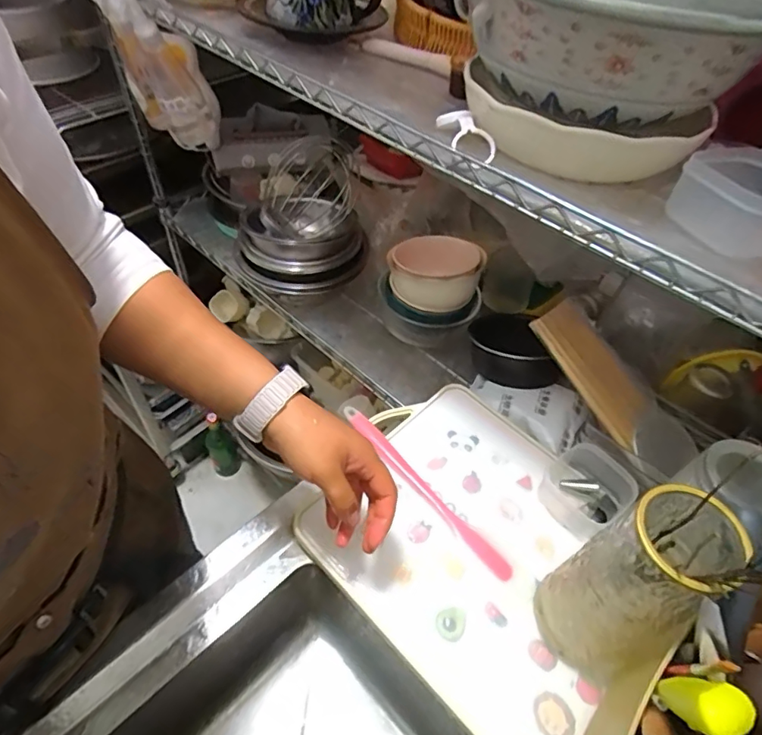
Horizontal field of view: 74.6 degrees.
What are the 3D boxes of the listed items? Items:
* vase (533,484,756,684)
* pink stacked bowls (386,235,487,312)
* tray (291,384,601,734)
[{"bbox_3d":[0.188,0.169,0.378,0.074,0.206,0.078,-22,55,-22],"label":"vase"},{"bbox_3d":[0.072,-0.134,0.675,0.127,0.056,0.112,18,50,10],"label":"pink stacked bowls"},{"bbox_3d":[0.095,0.168,0.508,0.311,0.017,0.266,38,56,24],"label":"tray"}]

